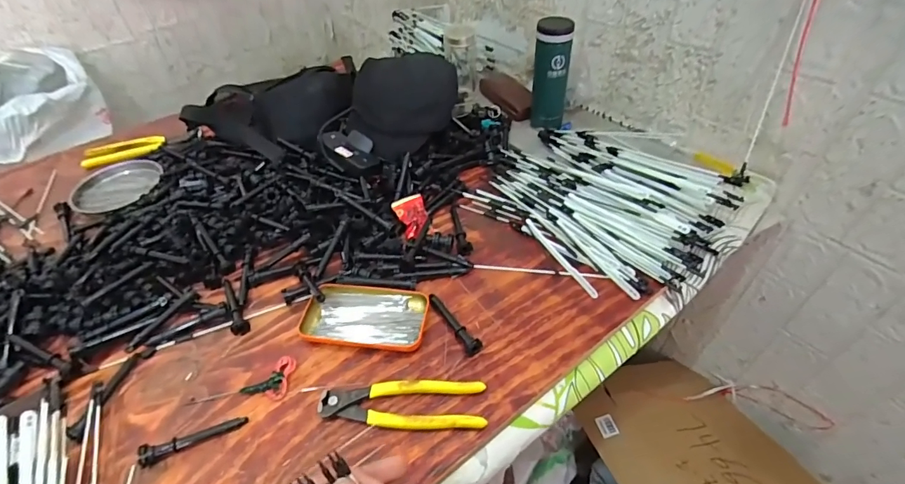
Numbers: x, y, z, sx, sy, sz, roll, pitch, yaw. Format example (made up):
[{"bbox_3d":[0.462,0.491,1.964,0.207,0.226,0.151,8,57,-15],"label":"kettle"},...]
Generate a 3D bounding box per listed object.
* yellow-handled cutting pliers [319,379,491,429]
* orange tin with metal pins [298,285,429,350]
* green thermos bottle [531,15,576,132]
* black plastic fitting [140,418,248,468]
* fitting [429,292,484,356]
[{"bbox_3d":[-0.050,0.163,0.433,0.162,0.016,0.046,0,45,4],"label":"yellow-handled cutting pliers"},{"bbox_3d":[-0.100,0.086,0.508,0.140,0.017,0.078,5,45,8],"label":"orange tin with metal pins"},{"bbox_3d":[0.175,-0.297,0.753,0.061,0.181,0.071,8,46,12],"label":"green thermos bottle"},{"bbox_3d":[-0.252,0.188,0.419,0.095,0.018,0.017,-21,47,-16],"label":"black plastic fitting"},{"bbox_3d":[0.003,0.091,0.498,0.019,0.016,0.093,-25,48,-20],"label":"fitting"}]

